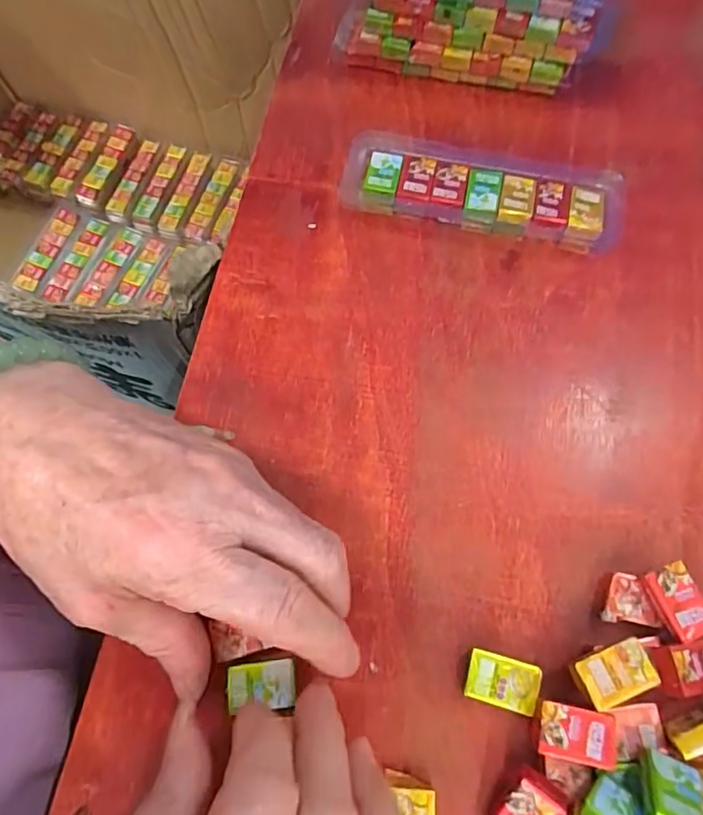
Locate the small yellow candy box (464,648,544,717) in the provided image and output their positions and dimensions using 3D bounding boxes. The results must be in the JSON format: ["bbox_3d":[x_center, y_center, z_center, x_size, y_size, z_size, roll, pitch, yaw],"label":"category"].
[{"bbox_3d":[0.056,0.102,0.200,0.026,0.008,0.017,15,70,8],"label":"small yellow candy box"}]

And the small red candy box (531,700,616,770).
[{"bbox_3d":[0.077,0.113,0.186,0.025,0.009,0.016,6,69,5],"label":"small red candy box"}]

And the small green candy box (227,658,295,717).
[{"bbox_3d":[-0.034,0.104,0.198,0.025,0.004,0.017,-8,68,-1],"label":"small green candy box"}]

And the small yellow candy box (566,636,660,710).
[{"bbox_3d":[0.094,0.096,0.193,0.028,0.011,0.018,-18,69,-5],"label":"small yellow candy box"}]

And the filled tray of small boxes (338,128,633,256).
[{"bbox_3d":[0.065,-0.112,0.274,0.141,0.023,0.043,14,70,8],"label":"filled tray of small boxes"}]

